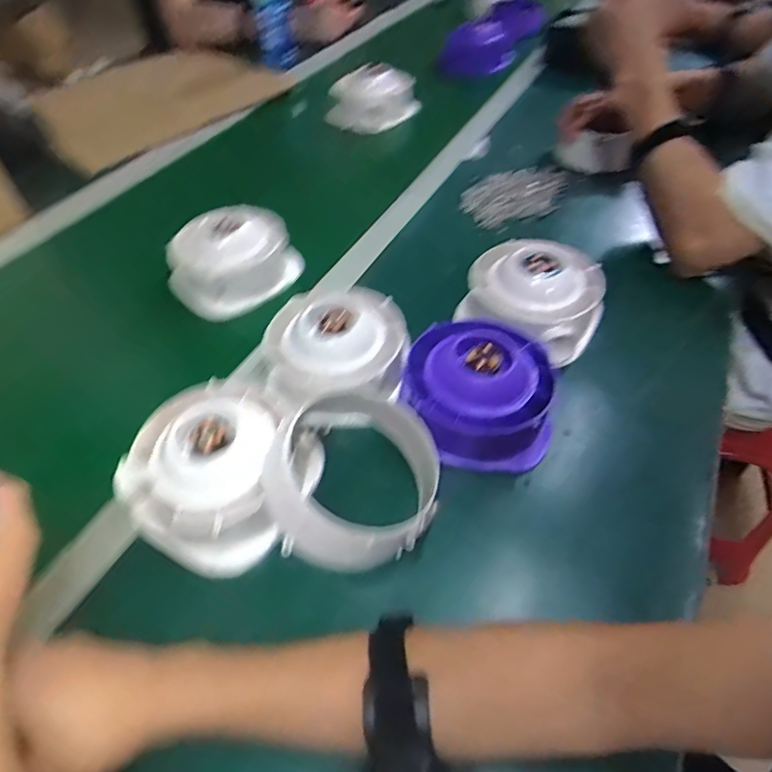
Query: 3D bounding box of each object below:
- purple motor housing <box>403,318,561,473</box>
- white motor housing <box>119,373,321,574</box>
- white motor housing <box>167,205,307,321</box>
[{"bbox_3d":[0.081,0.001,0.443,0.129,0.064,0.127,5,50,4],"label":"purple motor housing"},{"bbox_3d":[-0.128,0.061,0.404,0.131,0.065,0.141,22,54,18],"label":"white motor housing"},{"bbox_3d":[-0.186,-0.158,0.620,0.142,0.075,0.142,0,50,0],"label":"white motor housing"}]

